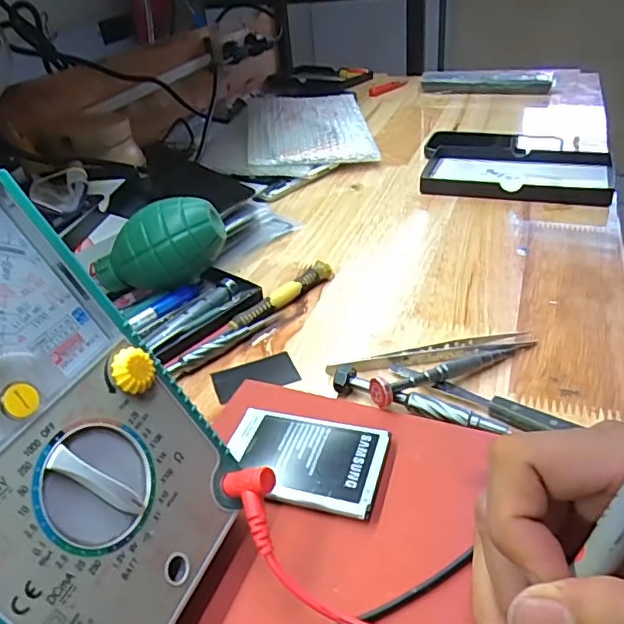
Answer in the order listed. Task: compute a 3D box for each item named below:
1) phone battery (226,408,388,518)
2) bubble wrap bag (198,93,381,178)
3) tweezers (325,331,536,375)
[{"bbox_3d":[-0.005,0.073,0.278,0.081,0.009,0.052,5,35,16],"label":"phone battery"},{"bbox_3d":[-0.029,-0.220,0.700,0.199,0.043,0.251,-6,33,0],"label":"bubble wrap bag"},{"bbox_3d":[0.075,0.027,0.347,0.130,0.008,0.015,-10,33,-6],"label":"tweezers"}]

